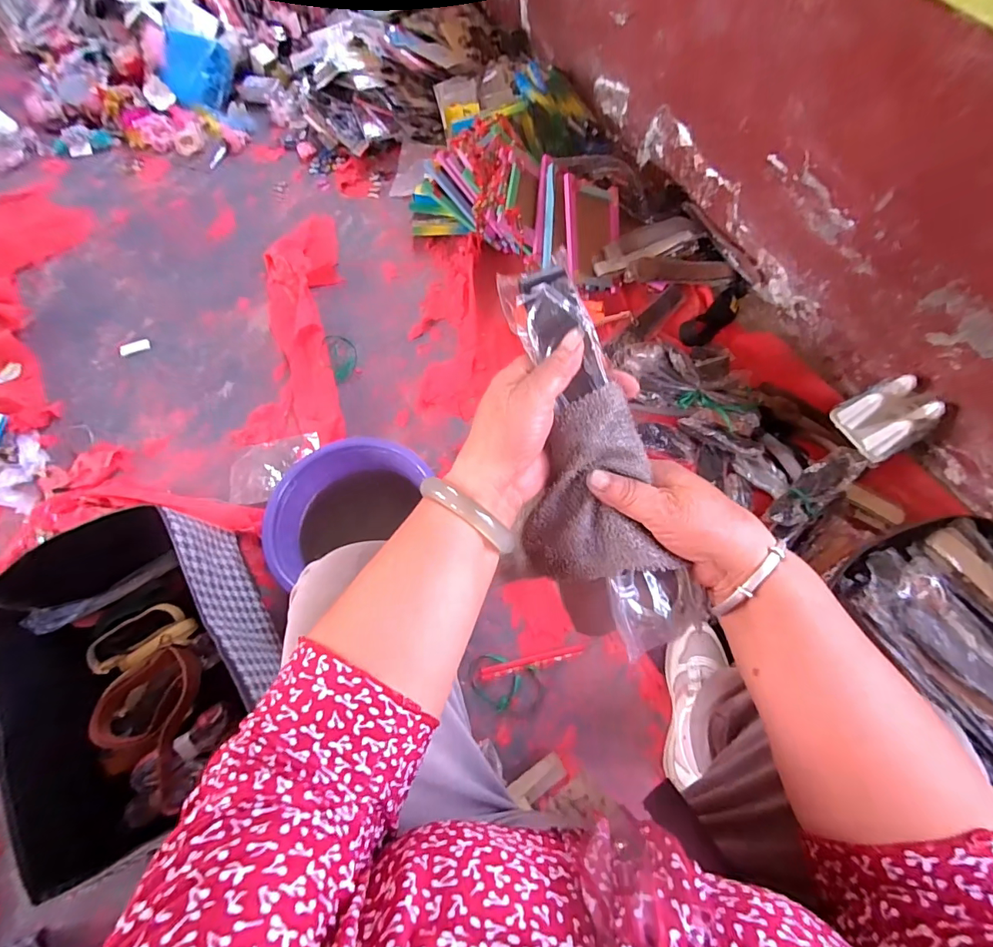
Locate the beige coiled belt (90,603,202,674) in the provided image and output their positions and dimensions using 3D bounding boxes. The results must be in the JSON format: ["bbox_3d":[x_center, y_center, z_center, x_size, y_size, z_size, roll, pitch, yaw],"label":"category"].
[{"bbox_3d":[-0.574,0.269,0.748,0.192,0.044,0.085,-19,66,13],"label":"beige coiled belt"}]

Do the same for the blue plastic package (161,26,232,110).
[{"bbox_3d":[-0.857,-1.146,1.321,0.173,0.038,0.218,3,85,-25],"label":"blue plastic package"}]

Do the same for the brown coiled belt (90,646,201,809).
[{"bbox_3d":[-0.518,0.368,0.683,0.156,0.068,0.202,-4,67,-1],"label":"brown coiled belt"}]

